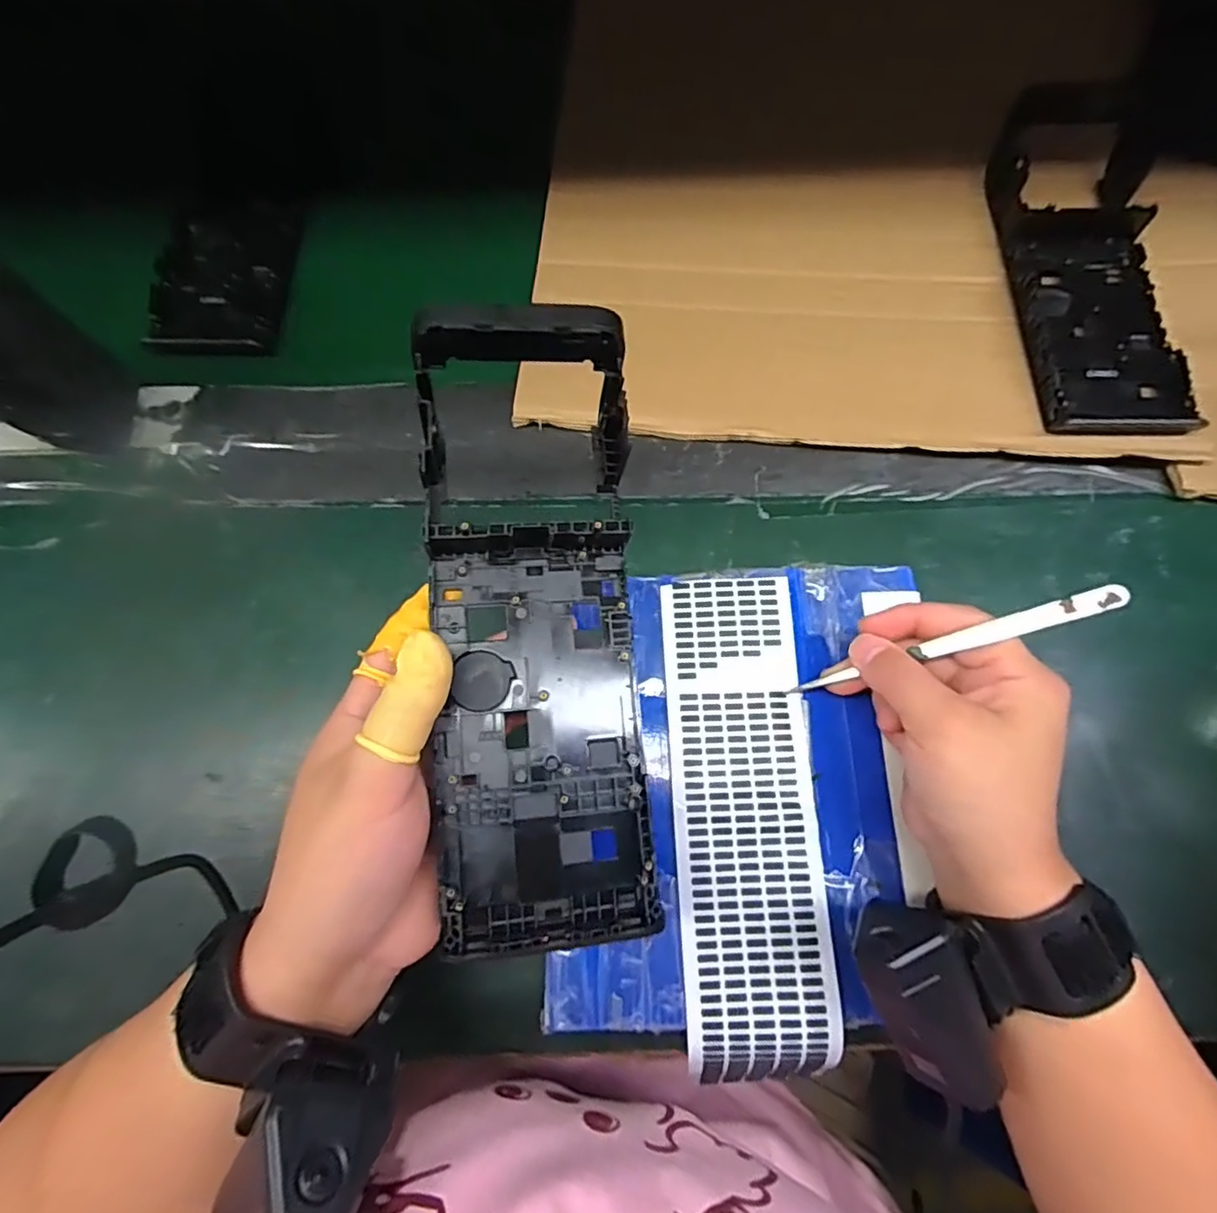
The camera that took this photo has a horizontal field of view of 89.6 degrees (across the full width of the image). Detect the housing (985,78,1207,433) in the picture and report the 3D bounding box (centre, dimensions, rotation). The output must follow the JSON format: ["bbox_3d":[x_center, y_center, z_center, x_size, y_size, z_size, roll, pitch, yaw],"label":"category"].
[{"bbox_3d":[0.280,-0.207,0.357,0.085,0.039,0.231,5,73,2],"label":"housing"}]

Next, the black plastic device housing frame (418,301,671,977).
[{"bbox_3d":[-0.027,0.008,0.222,0.075,0.042,0.222,-3,86,-1],"label":"black plastic device housing frame"}]

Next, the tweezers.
[{"bbox_3d":[0.138,0.018,0.258,0.130,0.006,0.010,-26,66,37],"label":"tweezers"}]

